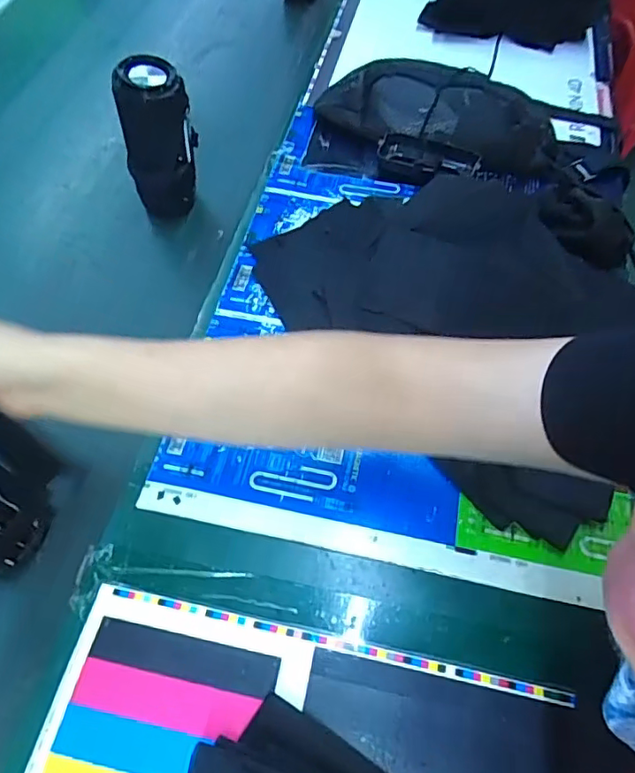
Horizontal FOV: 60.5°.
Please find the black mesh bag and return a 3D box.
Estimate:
[{"bbox_3d":[0.137,-0.313,0.650,0.286,0.077,0.155,7,60,3],"label":"black mesh bag"}]

